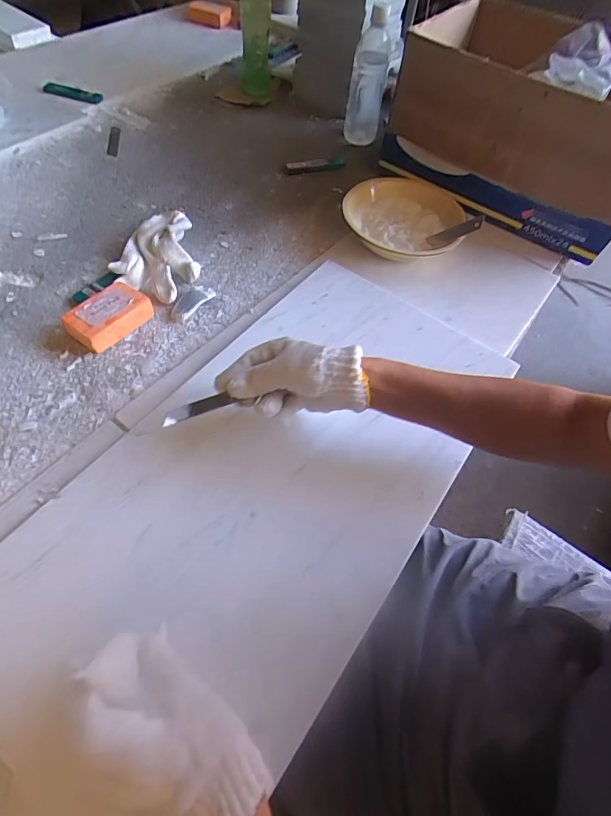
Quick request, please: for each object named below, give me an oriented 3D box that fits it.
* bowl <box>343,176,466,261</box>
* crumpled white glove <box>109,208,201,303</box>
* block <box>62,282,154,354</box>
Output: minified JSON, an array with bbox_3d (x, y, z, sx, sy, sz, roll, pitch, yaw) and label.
[{"bbox_3d":[0.153,-0.293,0.675,0.189,0.050,0.196,2,58,-3],"label":"bowl"},{"bbox_3d":[-0.204,-0.224,0.612,0.112,0.037,0.163,10,58,2],"label":"crumpled white glove"},{"bbox_3d":[-0.250,-0.117,0.541,0.061,0.034,0.092,32,61,15],"label":"block"}]

